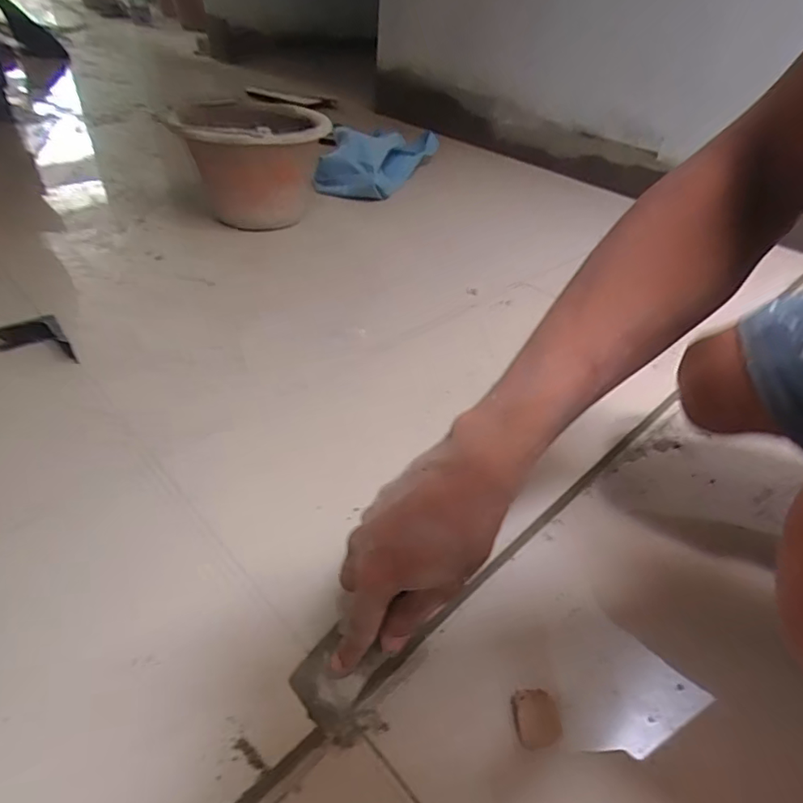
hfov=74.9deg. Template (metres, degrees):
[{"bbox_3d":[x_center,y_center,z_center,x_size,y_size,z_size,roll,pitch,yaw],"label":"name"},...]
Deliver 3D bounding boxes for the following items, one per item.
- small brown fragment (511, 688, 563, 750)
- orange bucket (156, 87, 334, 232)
[{"bbox_3d":[0.096,0.224,0.372,0.032,0.008,0.036,-2,42,-10],"label":"small brown fragment"},{"bbox_3d":[-0.253,-0.432,0.952,0.238,0.181,0.294,-1,41,-7],"label":"orange bucket"}]

